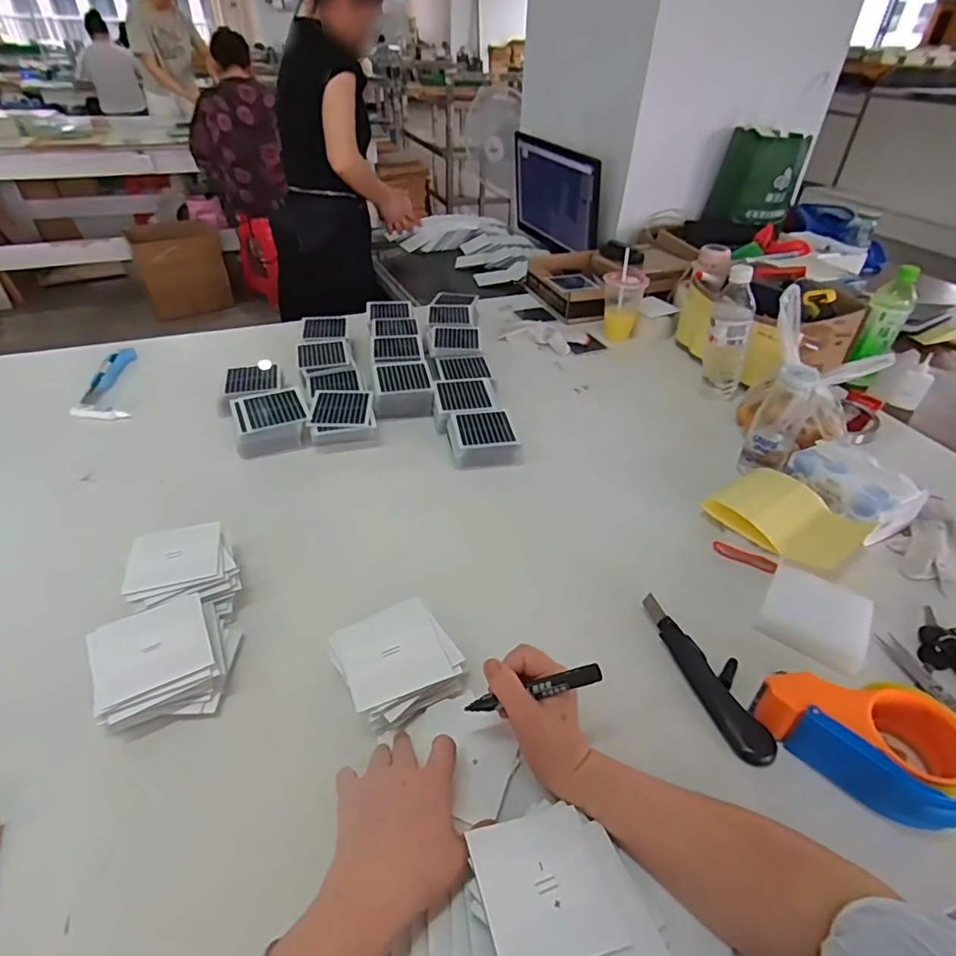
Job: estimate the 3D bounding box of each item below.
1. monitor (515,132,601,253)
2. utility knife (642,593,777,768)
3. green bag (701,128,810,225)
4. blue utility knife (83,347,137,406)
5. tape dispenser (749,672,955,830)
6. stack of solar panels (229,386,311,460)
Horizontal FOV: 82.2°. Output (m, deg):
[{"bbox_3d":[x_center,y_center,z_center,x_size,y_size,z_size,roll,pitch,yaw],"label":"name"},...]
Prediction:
[{"bbox_3d":[0.216,-0.826,1.602,0.068,0.252,0.451,-14,43,-19],"label":"monitor"},{"bbox_3d":[0.232,0.193,0.555,0.049,0.013,0.184,-10,42,-14],"label":"utility knife"},{"bbox_3d":[0.734,-0.784,1.439,0.215,0.202,0.153,16,42,15],"label":"green bag"},{"bbox_3d":[-0.647,-0.180,0.956,0.042,0.010,0.182,-1,40,-4],"label":"blue utility knife"},{"bbox_3d":[0.342,0.220,0.484,0.158,0.056,0.098,34,49,32],"label":"tape dispenser"},{"bbox_3d":[-0.309,-0.085,0.826,0.107,0.055,0.092,-14,43,-18],"label":"stack of solar panels"}]

